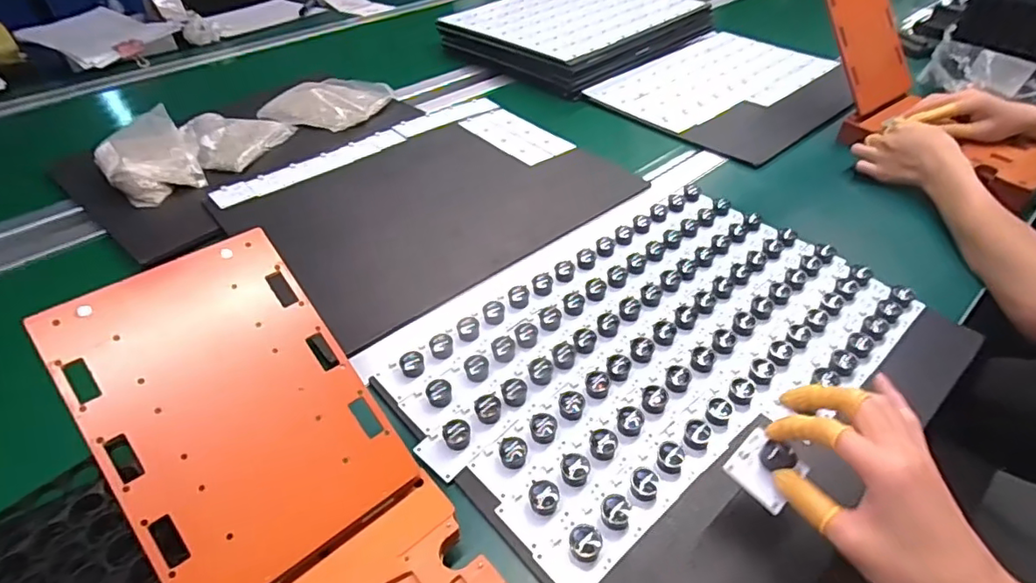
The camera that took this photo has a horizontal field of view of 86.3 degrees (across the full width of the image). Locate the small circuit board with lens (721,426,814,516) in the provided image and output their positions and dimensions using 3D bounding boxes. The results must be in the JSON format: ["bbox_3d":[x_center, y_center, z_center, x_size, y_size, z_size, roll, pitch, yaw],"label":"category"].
[{"bbox_3d":[0.177,0.125,0.393,0.045,0.016,0.043,-41,61,-19],"label":"small circuit board with lens"}]

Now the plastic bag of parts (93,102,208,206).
[{"bbox_3d":[-0.519,-0.185,0.778,0.110,0.064,0.162,-31,51,-29],"label":"plastic bag of parts"}]

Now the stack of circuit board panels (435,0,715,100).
[{"bbox_3d":[0.117,-0.555,1.160,0.496,0.058,0.369,-32,52,-30],"label":"stack of circuit board panels"}]

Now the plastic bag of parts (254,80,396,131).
[{"bbox_3d":[-0.320,-0.322,0.926,0.170,0.027,0.160,12,44,12],"label":"plastic bag of parts"}]

